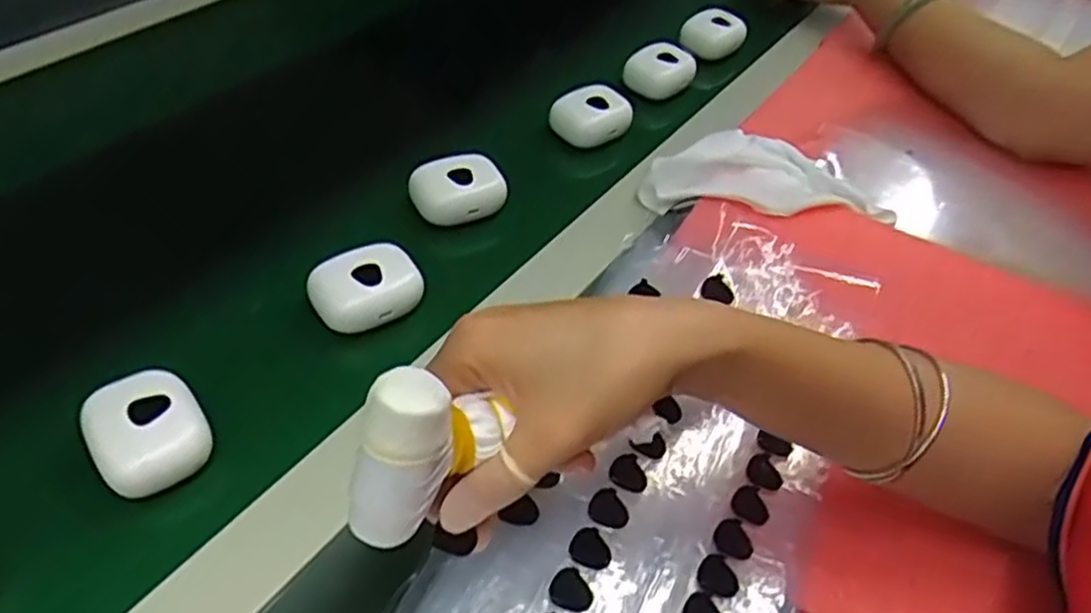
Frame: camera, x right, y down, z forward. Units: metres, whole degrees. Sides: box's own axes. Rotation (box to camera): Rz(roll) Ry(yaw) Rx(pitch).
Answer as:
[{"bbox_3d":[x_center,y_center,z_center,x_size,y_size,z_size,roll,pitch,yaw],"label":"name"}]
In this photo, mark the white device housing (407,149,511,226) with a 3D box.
[{"bbox_3d":[-0.055,-0.075,0.484,0.054,0.024,0.043,-23,53,-24],"label":"white device housing"}]

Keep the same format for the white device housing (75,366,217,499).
[{"bbox_3d":[-0.182,0.056,0.344,0.046,0.020,0.051,-33,58,-30],"label":"white device housing"}]

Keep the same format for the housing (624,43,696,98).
[{"bbox_3d":[0.091,-0.188,0.598,0.054,0.040,0.021,1,47,-4],"label":"housing"}]

